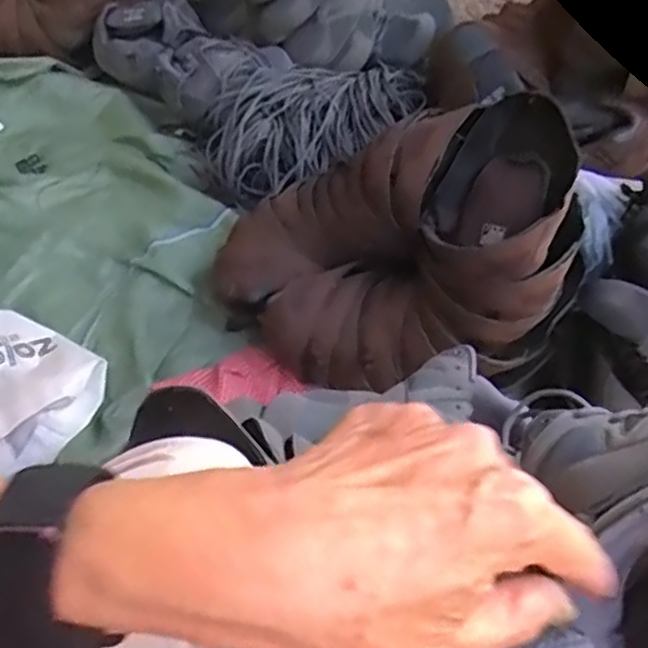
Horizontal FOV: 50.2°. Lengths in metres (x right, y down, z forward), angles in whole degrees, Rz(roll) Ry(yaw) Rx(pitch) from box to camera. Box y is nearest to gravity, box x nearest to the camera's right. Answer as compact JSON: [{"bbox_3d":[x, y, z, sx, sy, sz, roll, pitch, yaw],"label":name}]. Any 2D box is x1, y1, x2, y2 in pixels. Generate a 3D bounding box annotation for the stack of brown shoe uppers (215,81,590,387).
[{"bbox_3d":[0.096,-0.066,0.860,0.451,0.200,0.292,-20,76,20],"label":"stack of brown shoe uppers"}]

